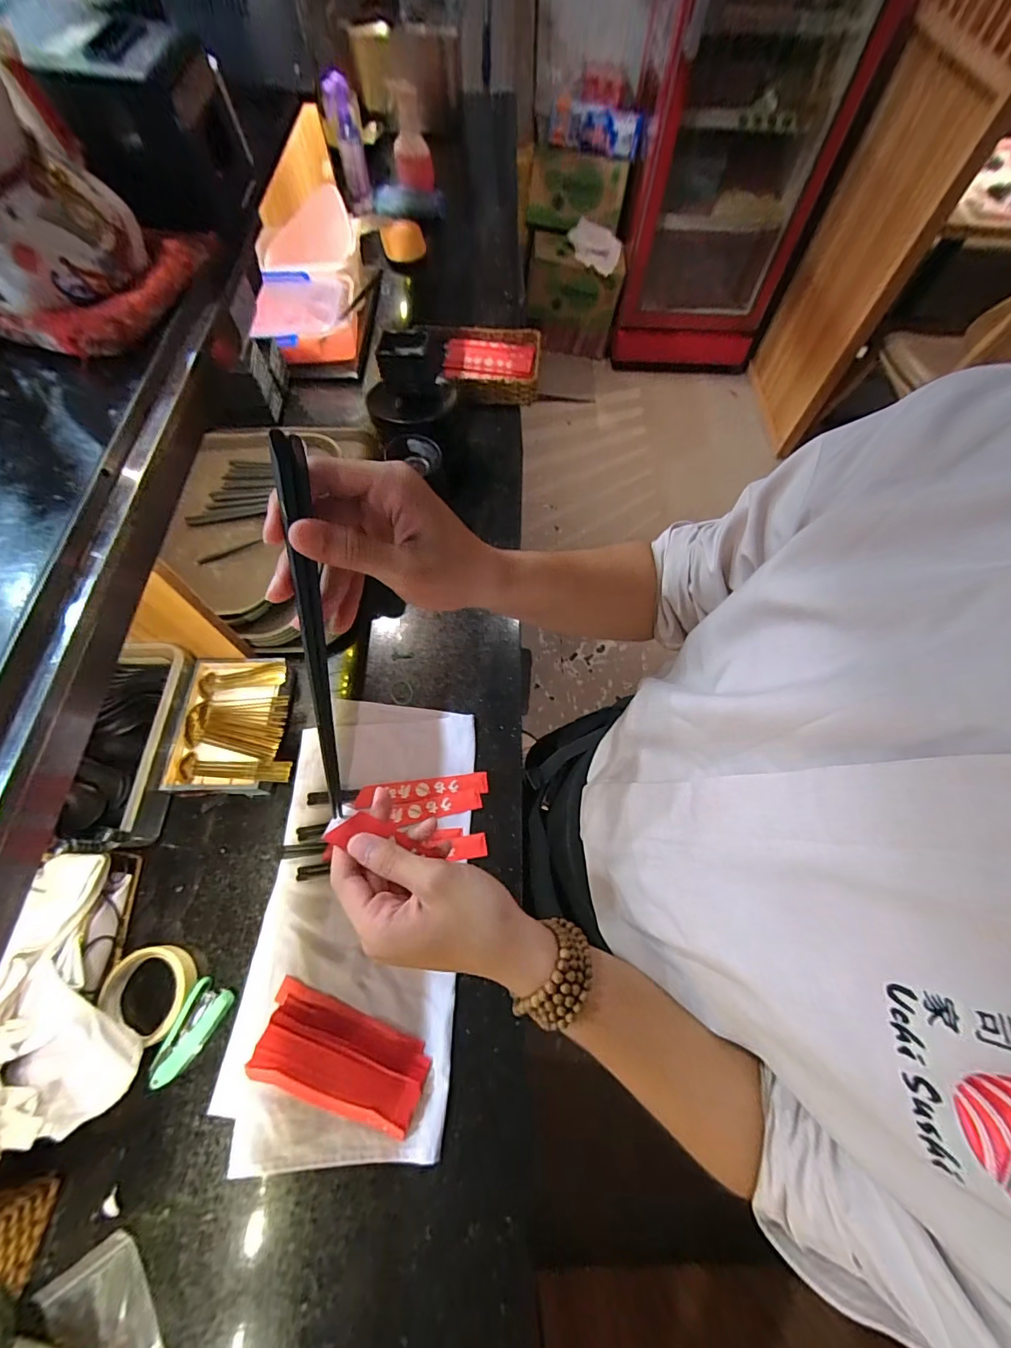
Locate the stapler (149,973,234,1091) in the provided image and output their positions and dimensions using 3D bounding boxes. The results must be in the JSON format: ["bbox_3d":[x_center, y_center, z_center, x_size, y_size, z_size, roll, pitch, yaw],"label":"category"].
[{"bbox_3d":[-0.323,0.366,0.485,0.044,0.019,0.088,24,66,9],"label":"stapler"}]

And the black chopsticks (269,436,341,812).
[{"bbox_3d":[-0.105,-0.014,0.261,0.010,0.212,0.015,2,25,-1],"label":"black chopsticks"}]

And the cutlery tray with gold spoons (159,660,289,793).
[{"bbox_3d":[-0.341,0.064,0.611,0.152,0.039,0.173,0,65,-2],"label":"cutlery tray with gold spoons"}]

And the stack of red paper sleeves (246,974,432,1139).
[{"bbox_3d":[-0.164,0.382,0.473,0.168,0.020,0.078,17,66,6],"label":"stack of red paper sleeves"}]

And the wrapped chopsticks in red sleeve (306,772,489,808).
[{"bbox_3d":[-0.132,0.147,0.590,0.220,0.004,0.026,-6,65,-5],"label":"wrapped chopsticks in red sleeve"}]

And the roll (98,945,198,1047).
[{"bbox_3d":[-0.375,0.330,0.499,0.083,0.027,0.076,1,65,-1],"label":"roll"}]

